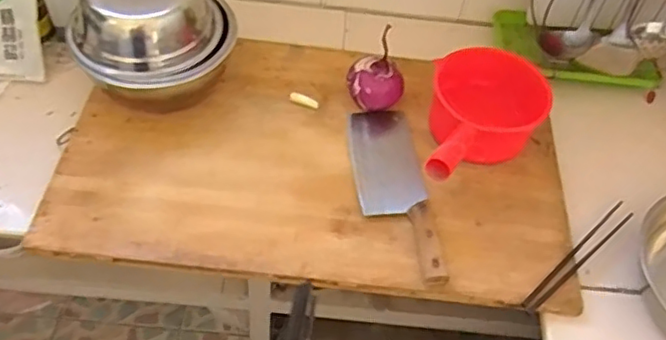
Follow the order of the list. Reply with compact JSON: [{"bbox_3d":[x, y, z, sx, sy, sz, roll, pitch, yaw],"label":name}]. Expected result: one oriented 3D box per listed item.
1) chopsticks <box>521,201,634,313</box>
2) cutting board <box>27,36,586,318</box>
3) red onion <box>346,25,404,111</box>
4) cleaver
[{"bbox_3d":[0.325,0.114,0.810,0.229,0.016,0.024,-33,60,-27],"label":"chopsticks"},{"bbox_3d":[-0.017,-0.026,0.872,0.689,0.029,0.403,6,51,1],"label":"cutting board"},{"bbox_3d":[0.064,-0.129,0.919,0.085,0.078,0.068,9,51,3],"label":"red onion"},{"bbox_3d":[0.080,0.023,0.840,0.095,0.018,0.292,-3,51,-7],"label":"cleaver"}]

